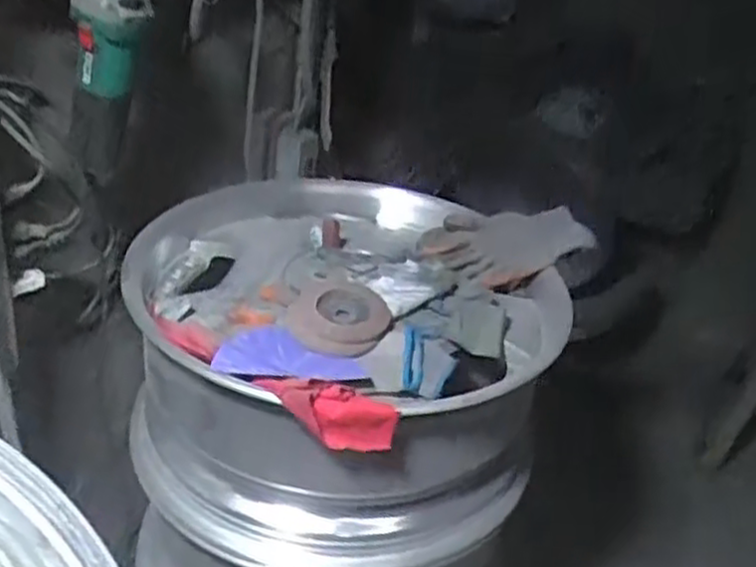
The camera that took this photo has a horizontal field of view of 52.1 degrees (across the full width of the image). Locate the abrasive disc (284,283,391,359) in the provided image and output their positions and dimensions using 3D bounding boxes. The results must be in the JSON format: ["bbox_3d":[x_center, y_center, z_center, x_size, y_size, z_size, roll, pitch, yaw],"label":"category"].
[{"bbox_3d":[-0.042,0.035,0.804,0.103,0.022,0.109,5,32,-3],"label":"abrasive disc"}]

